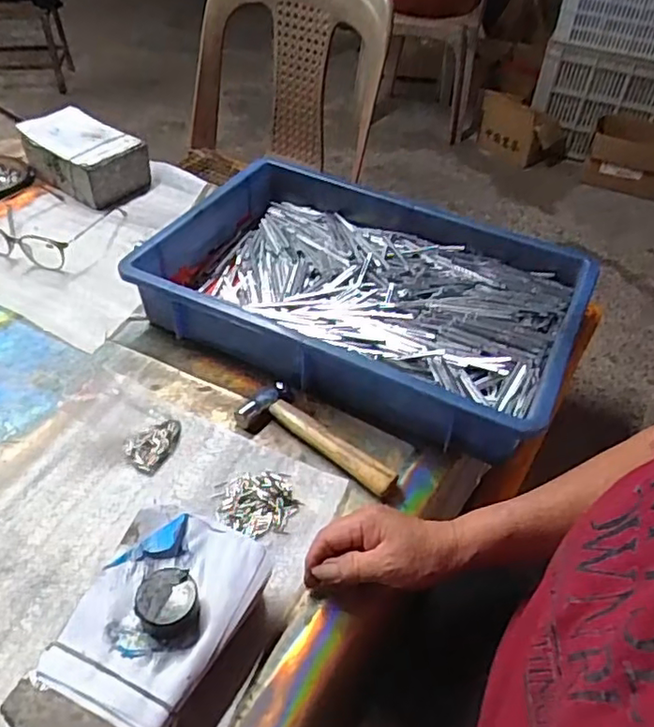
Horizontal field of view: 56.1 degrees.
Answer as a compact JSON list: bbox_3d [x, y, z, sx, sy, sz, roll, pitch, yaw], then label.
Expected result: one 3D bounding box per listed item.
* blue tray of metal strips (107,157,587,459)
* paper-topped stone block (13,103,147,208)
[{"bbox_3d":[0.041,-0.085,0.659,0.424,0.078,0.279,22,47,18],"label":"blue tray of metal strips"},{"bbox_3d":[-0.332,-0.289,0.848,0.147,0.070,0.098,29,48,23],"label":"paper-topped stone block"}]

